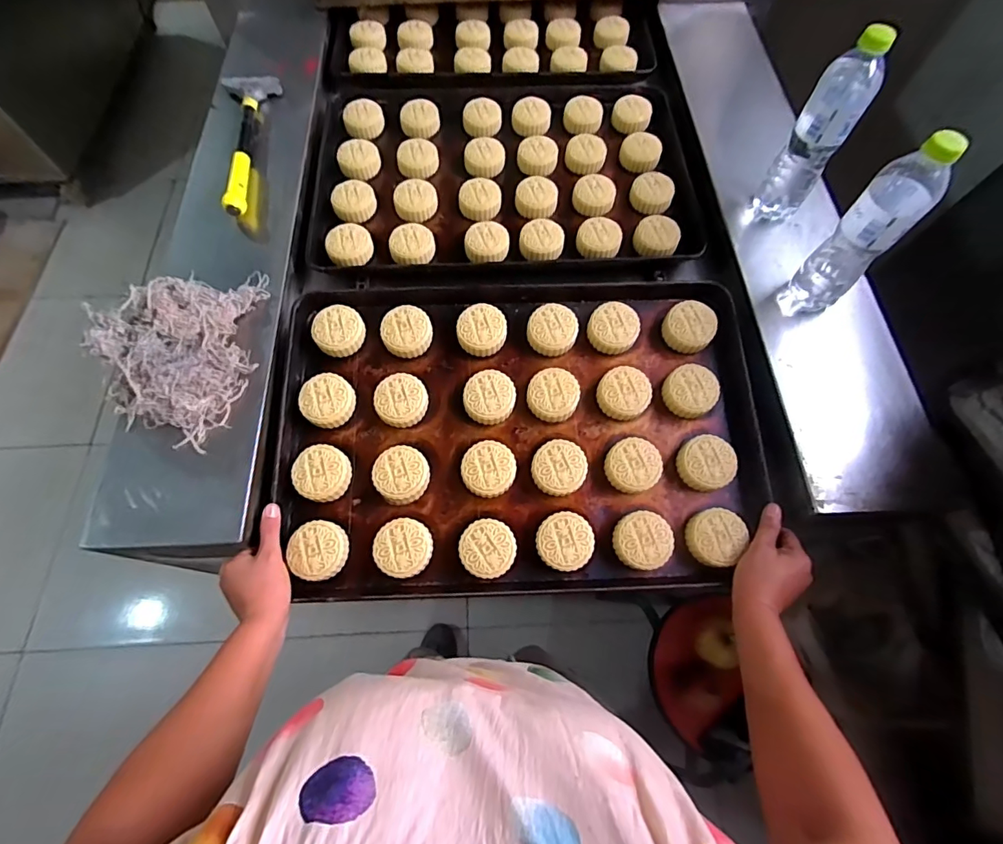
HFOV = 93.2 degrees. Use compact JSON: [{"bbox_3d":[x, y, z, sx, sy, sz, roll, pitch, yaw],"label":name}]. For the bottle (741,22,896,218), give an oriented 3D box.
[{"bbox_3d":[0.400,-0.358,0.609,0.063,0.233,0.056,33,72,15],"label":"bottle"}]

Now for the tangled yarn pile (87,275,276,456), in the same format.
[{"bbox_3d":[-0.412,-0.092,0.599,0.176,0.076,0.247,0,67,3],"label":"tangled yarn pile"}]

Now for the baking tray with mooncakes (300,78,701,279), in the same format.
[{"bbox_3d":[0.001,-0.415,0.781,0.598,0.048,0.416,-5,67,1],"label":"baking tray with mooncakes"}]

